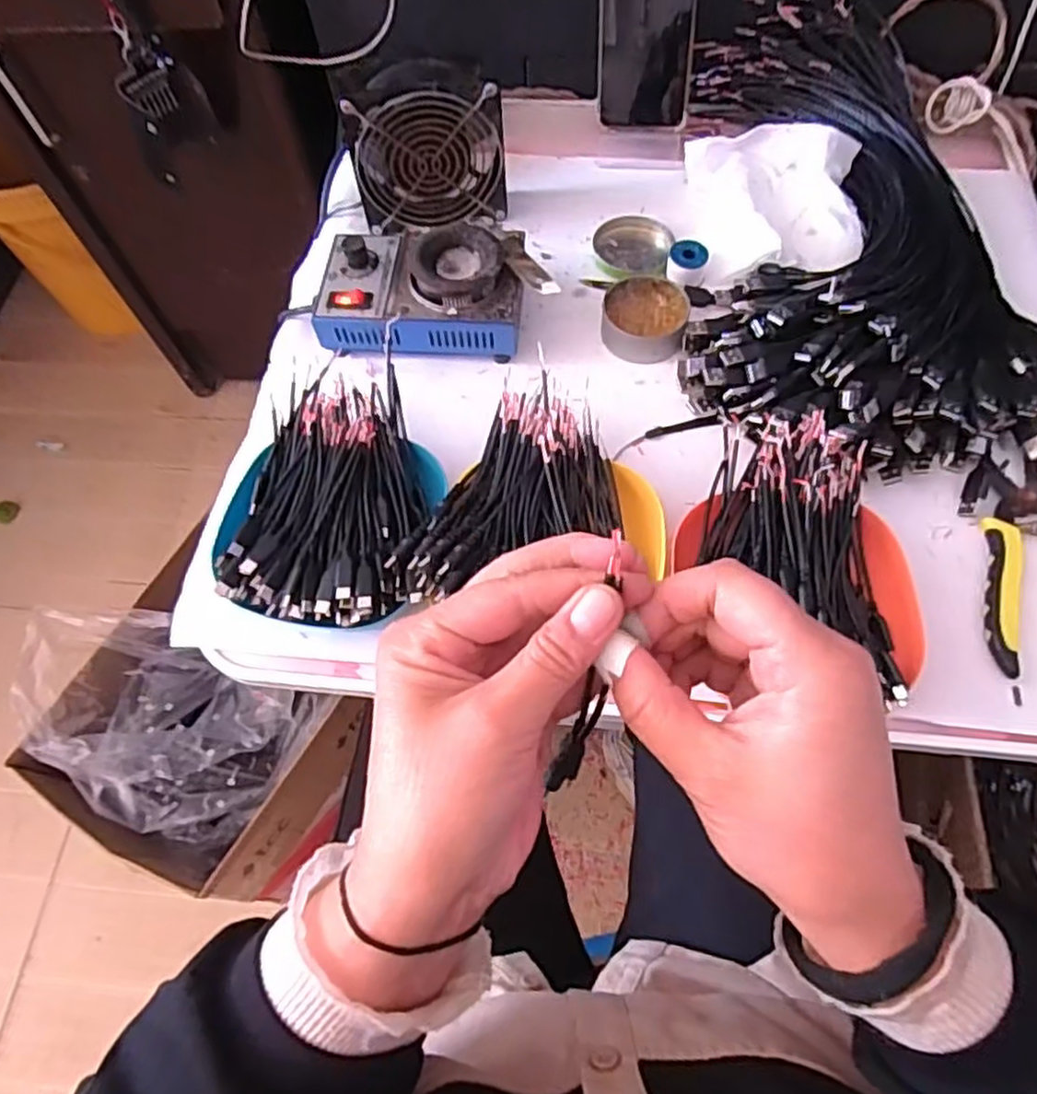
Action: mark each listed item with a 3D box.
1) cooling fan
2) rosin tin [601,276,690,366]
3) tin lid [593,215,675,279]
[{"bbox_3d":[-0.071,-0.319,0.579,0.119,0.112,0.054,-3,64,2],"label":"cooling fan"},{"bbox_3d":[0.095,-0.172,0.549,0.062,0.023,0.060,6,65,6],"label":"rosin tin"},{"bbox_3d":[0.095,-0.248,0.601,0.063,0.013,0.057,5,65,6],"label":"tin lid"}]

